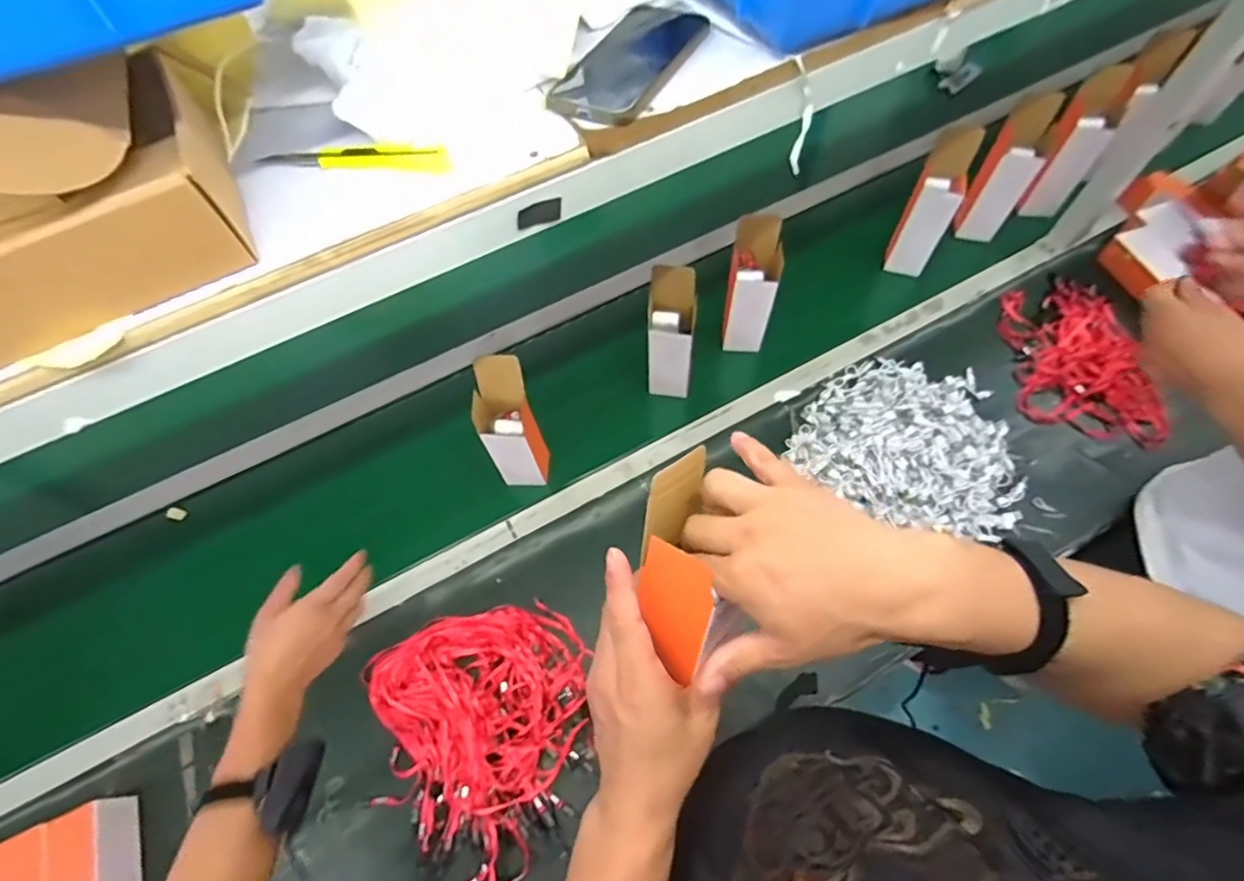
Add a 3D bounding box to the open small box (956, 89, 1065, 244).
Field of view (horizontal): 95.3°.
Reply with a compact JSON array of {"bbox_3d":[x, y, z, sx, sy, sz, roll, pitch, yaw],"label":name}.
[{"bbox_3d":[0.673,-0.464,0.986,0.084,0.255,0.055,36,59,26],"label":"open small box"}]

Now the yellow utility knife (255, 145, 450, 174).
[{"bbox_3d":[-0.204,-0.215,0.433,0.150,0.007,0.024,2,63,5],"label":"yellow utility knife"}]

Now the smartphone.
[{"bbox_3d":[0.006,-0.316,0.471,0.080,0.014,0.166,23,66,15],"label":"smartphone"}]

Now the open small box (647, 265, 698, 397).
[{"bbox_3d":[0.075,-0.157,0.862,0.067,0.227,0.069,6,63,7],"label":"open small box"}]

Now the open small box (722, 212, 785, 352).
[{"bbox_3d":[0.208,-0.238,0.915,0.075,0.240,0.074,8,63,8],"label":"open small box"}]

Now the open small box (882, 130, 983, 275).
[{"bbox_3d":[0.530,-0.397,0.978,0.084,0.239,0.090,27,67,17],"label":"open small box"}]

